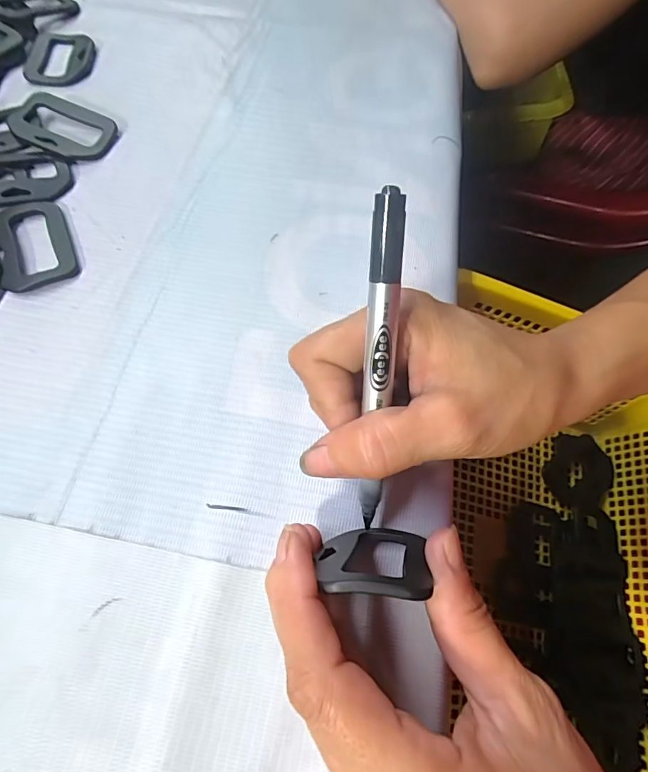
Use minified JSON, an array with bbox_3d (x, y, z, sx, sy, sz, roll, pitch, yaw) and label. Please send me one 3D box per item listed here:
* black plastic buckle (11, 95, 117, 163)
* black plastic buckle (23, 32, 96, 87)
[{"bbox_3d":[-0.167,-0.162,0.285,0.062,0.011,0.043,18,64,6],"label":"black plastic buckle"},{"bbox_3d":[-0.192,-0.238,0.327,0.048,0.007,0.065,-8,64,-6],"label":"black plastic buckle"}]

